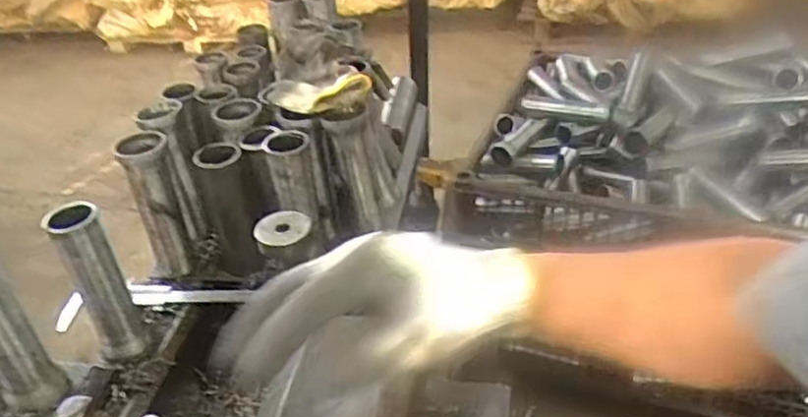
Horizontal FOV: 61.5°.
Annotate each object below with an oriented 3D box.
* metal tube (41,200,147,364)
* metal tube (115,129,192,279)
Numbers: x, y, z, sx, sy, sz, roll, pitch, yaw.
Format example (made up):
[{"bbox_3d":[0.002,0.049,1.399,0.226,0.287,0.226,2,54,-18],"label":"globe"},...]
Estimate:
[{"bbox_3d":[-0.330,0.083,0.741,0.052,0.188,0.044,-21,38,-19],"label":"metal tube"},{"bbox_3d":[-0.302,-0.003,0.845,0.057,0.181,0.053,-22,39,-21],"label":"metal tube"}]

